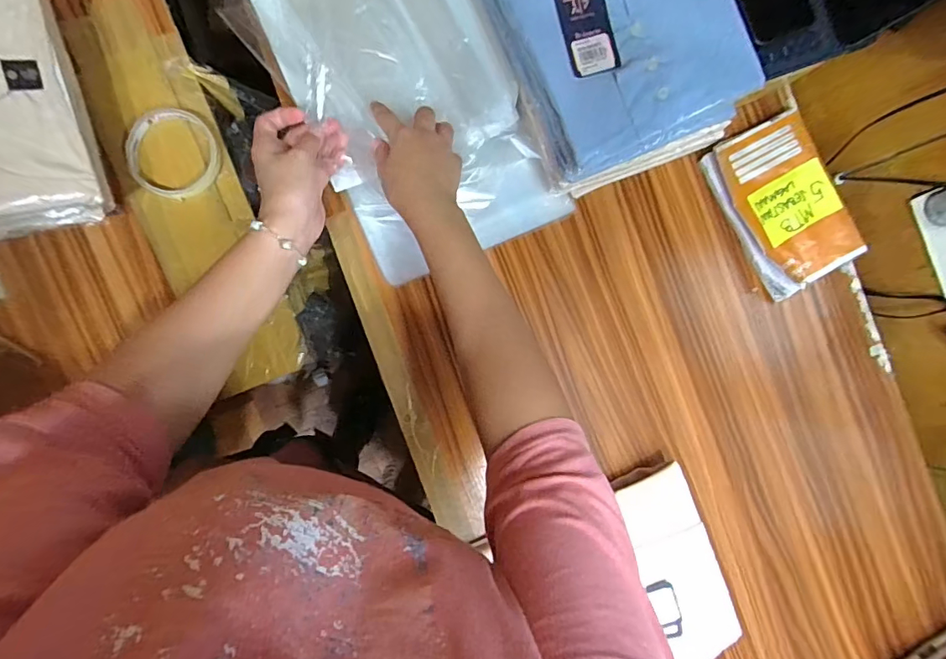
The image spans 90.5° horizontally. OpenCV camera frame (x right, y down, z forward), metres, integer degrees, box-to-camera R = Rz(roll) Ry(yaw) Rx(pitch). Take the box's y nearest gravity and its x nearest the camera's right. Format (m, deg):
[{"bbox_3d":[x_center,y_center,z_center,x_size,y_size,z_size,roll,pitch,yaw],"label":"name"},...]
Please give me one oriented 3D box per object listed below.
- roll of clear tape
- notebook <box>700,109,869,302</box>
[{"bbox_3d":[-0.298,-0.175,0.468,0.086,0.009,0.085,0,89,-10],"label":"roll of clear tape"},{"bbox_3d":[0.383,-0.154,0.577,0.138,0.025,0.200,-28,93,-9],"label":"notebook"}]

